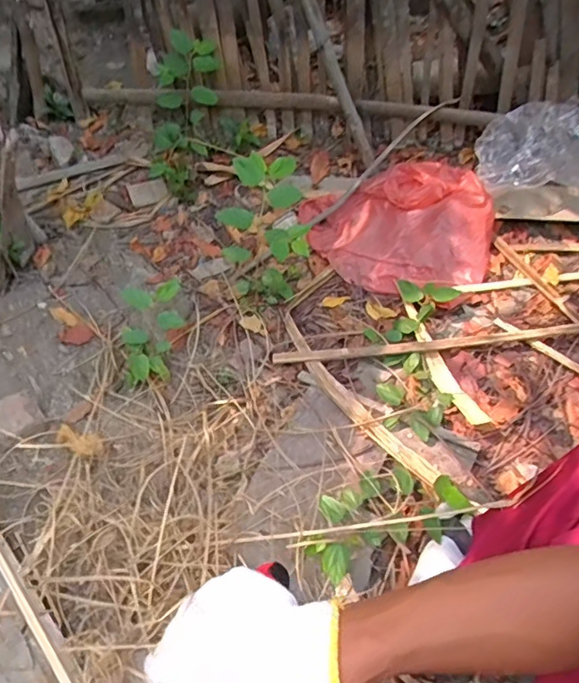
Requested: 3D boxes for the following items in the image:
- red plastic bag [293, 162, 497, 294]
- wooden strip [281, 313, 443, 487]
[{"bbox_3d":[0.234,-0.245,1.151,0.364,0.108,0.305,-17,50,-11],"label":"red plastic bag"},{"bbox_3d":[0.096,0.085,0.925,0.051,0.025,0.402,-29,53,-20],"label":"wooden strip"}]

